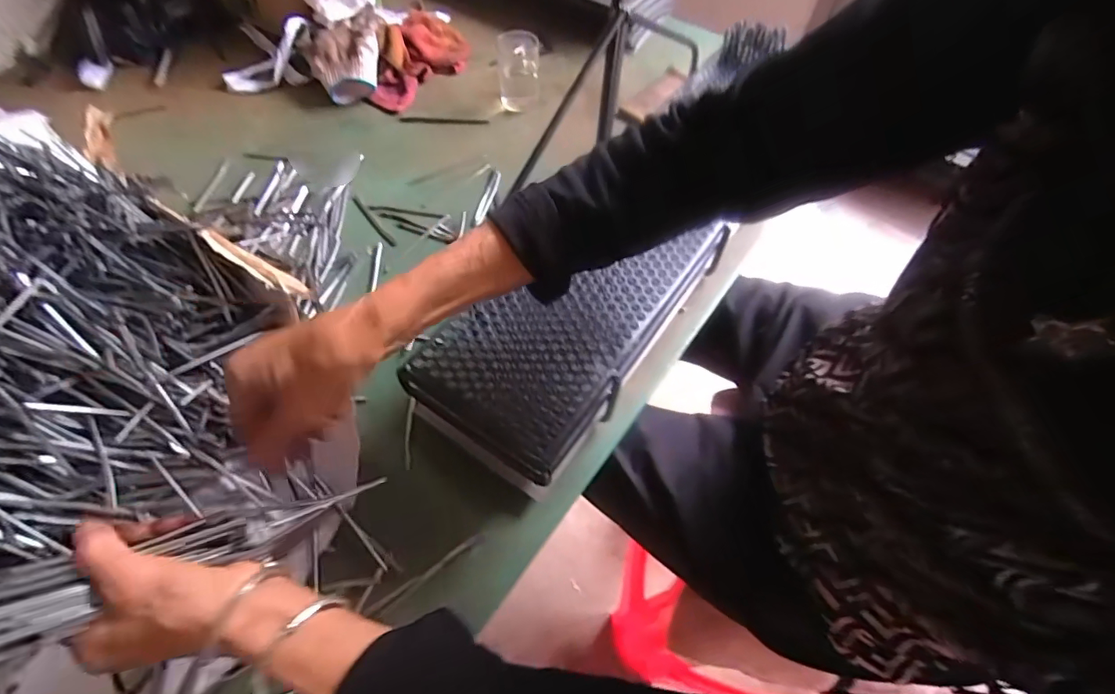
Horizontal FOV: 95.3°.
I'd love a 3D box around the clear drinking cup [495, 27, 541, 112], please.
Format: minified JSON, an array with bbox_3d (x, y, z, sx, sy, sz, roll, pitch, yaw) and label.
[{"bbox_3d":[-0.053,-0.379,0.696,0.054,0.077,0.050,0,59,0],"label":"clear drinking cup"}]

